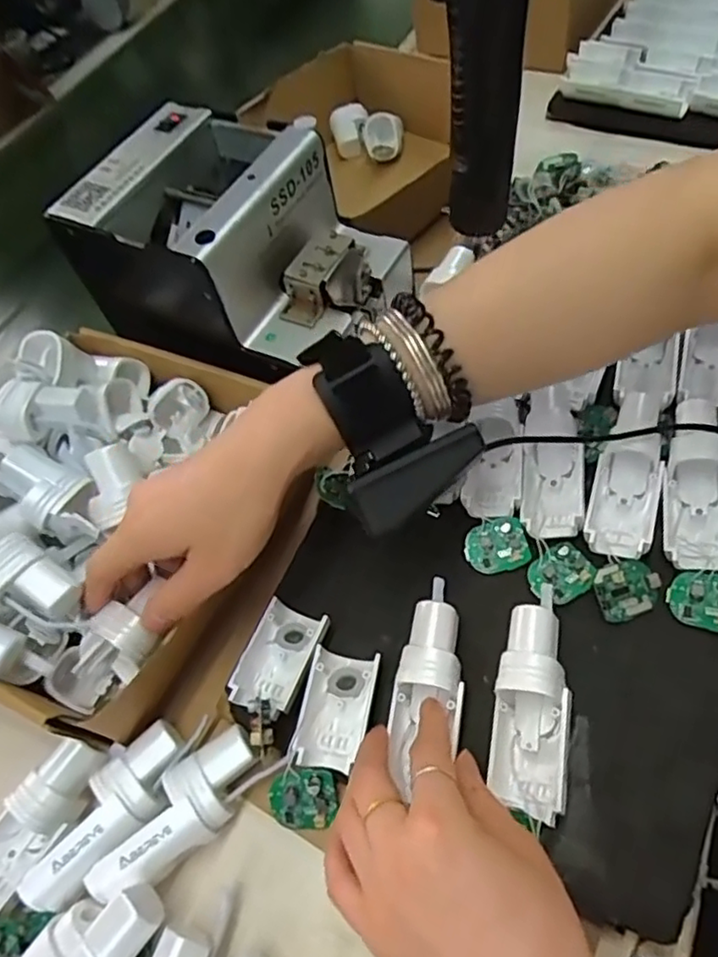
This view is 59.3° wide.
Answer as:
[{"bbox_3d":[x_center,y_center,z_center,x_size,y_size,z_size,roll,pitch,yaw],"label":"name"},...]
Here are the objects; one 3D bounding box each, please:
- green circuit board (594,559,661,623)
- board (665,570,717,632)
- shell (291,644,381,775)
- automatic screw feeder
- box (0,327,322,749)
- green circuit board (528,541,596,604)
[{"bbox_3d":[0.143,0.059,0.335,0.034,0.004,0.029,-15,77,-7],"label":"green circuit board"},{"bbox_3d":[0.180,0.063,0.326,0.036,0.004,0.029,11,78,24],"label":"board"},{"bbox_3d":[-0.011,0.116,0.321,0.033,0.013,0.057,6,59,14],"label":"shell"},{"bbox_3d":[-0.078,-0.142,0.408,0.187,0.107,0.141,23,64,22],"label":"automatic screw feeder"},{"bbox_3d":[-0.152,0.018,0.368,0.189,0.084,0.211,20,64,21],"label":"box"},{"bbox_3d":[0.111,0.052,0.346,0.035,0.005,0.029,-38,61,-8],"label":"green circuit board"}]

